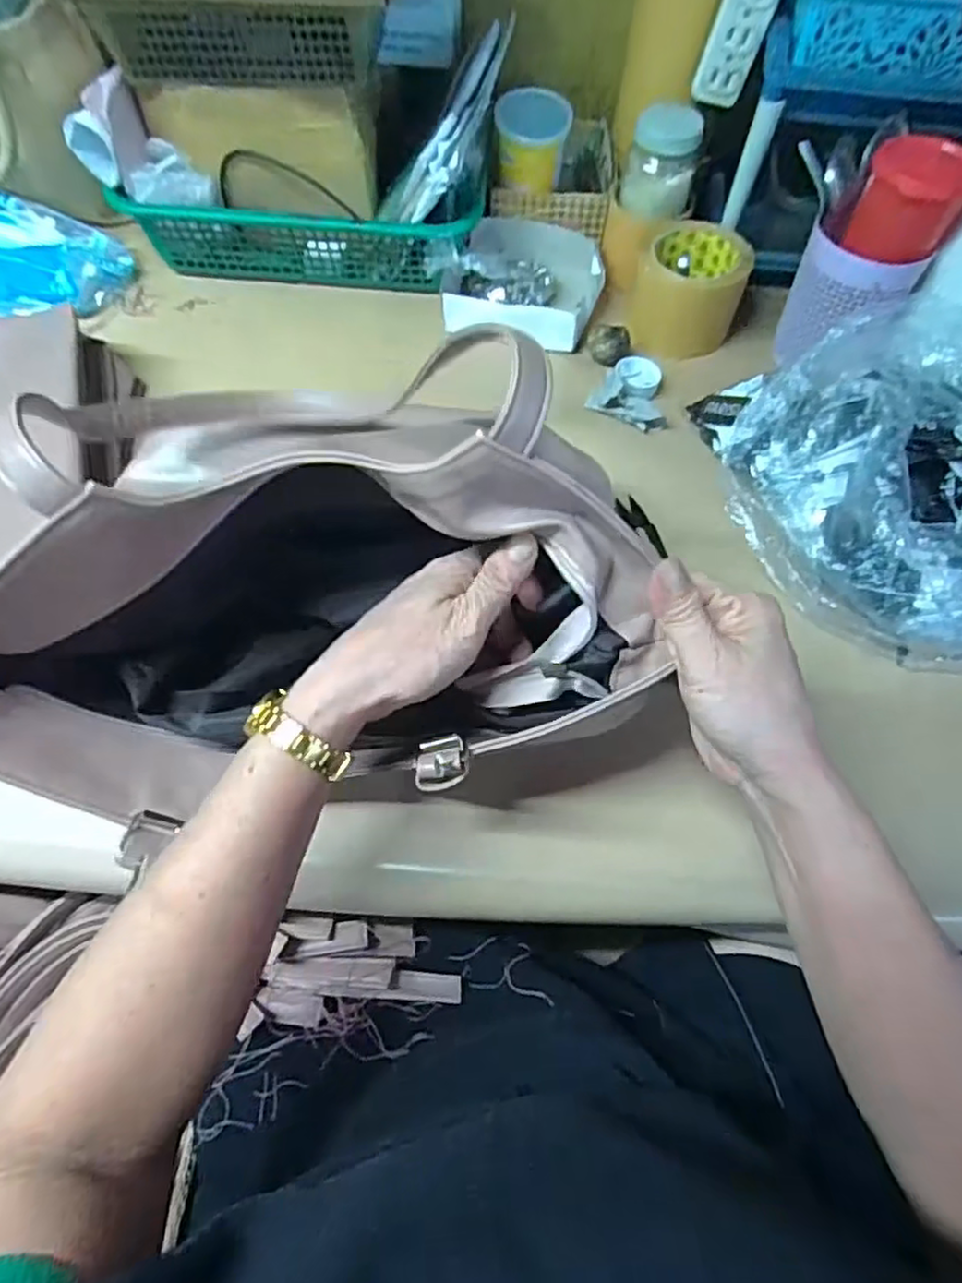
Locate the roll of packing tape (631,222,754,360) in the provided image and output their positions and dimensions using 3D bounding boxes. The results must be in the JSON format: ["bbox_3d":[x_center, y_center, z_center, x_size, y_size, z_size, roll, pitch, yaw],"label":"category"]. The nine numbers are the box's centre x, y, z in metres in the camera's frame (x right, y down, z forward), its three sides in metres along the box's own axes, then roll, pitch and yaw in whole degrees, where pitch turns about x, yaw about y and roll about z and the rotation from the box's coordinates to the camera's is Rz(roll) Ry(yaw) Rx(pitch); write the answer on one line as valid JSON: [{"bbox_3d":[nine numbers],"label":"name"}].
[{"bbox_3d":[0.196,-0.331,0.631,0.094,0.077,0.089,1,62,-1],"label":"roll of packing tape"}]

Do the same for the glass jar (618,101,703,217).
[{"bbox_3d":[0.165,-0.439,0.616,0.064,0.072,0.064,14,62,6],"label":"glass jar"}]

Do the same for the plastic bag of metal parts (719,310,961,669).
[{"bbox_3d":[0.308,-0.106,0.470,0.193,0.118,0.244,-21,64,-12],"label":"plastic bag of metal parts"}]

